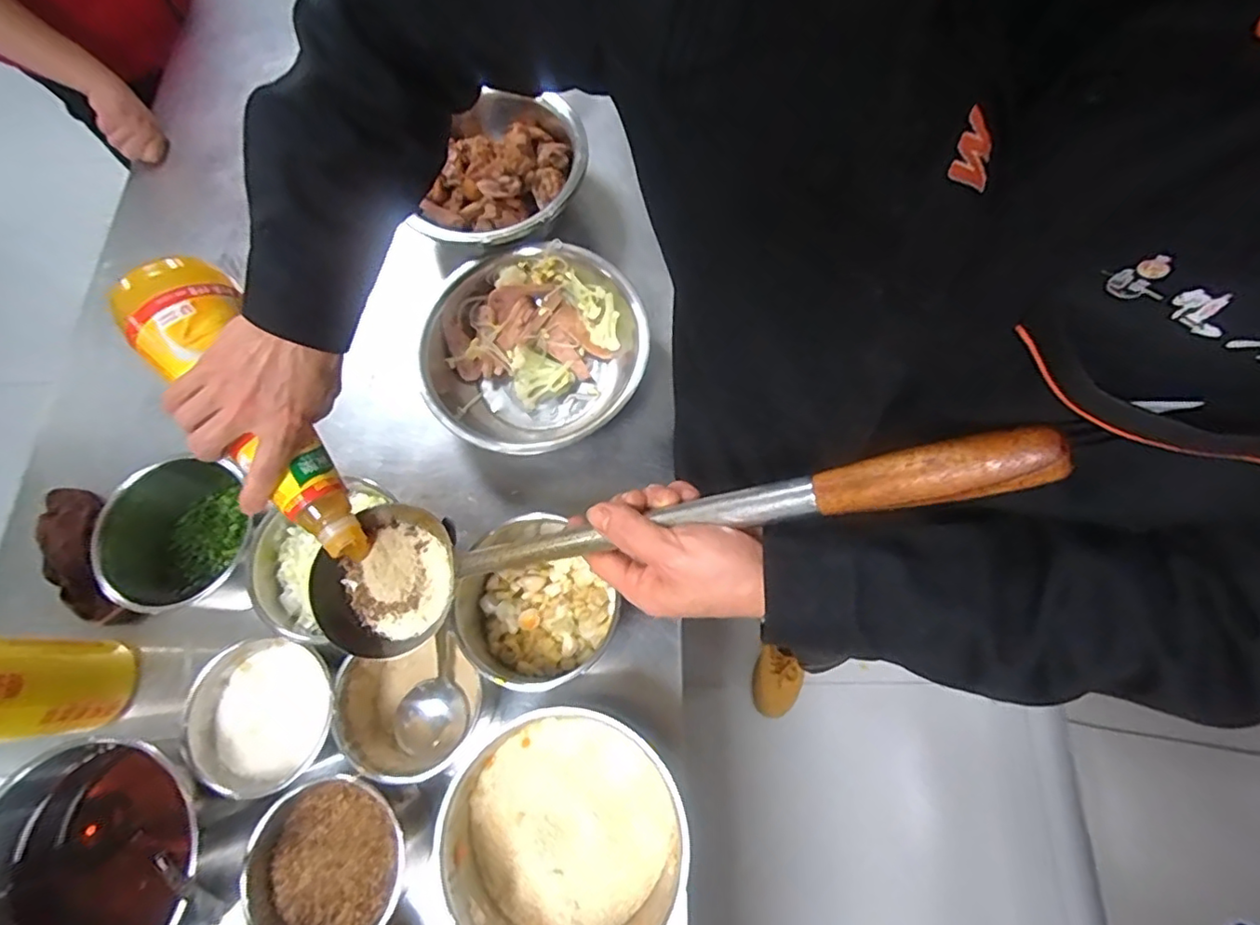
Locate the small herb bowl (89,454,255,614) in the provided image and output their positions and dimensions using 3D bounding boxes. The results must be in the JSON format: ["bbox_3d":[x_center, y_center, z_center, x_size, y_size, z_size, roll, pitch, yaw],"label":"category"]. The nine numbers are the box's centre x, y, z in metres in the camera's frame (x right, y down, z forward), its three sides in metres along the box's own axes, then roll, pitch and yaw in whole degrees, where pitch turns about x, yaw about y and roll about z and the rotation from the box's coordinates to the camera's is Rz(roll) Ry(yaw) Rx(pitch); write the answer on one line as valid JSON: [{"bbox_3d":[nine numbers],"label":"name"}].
[{"bbox_3d":[-0.449,0.075,0.619,0.156,0.095,0.154,16,73,7],"label":"small herb bowl"}]

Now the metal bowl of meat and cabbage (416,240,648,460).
[{"bbox_3d":[-0.107,-0.122,0.693,0.240,0.092,0.243,-1,71,2],"label":"metal bowl of meat and cabbage"}]

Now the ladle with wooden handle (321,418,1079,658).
[{"bbox_3d":[-0.032,0.052,0.385,0.514,0.058,0.111,-16,68,31],"label":"ladle with wooden handle"}]

